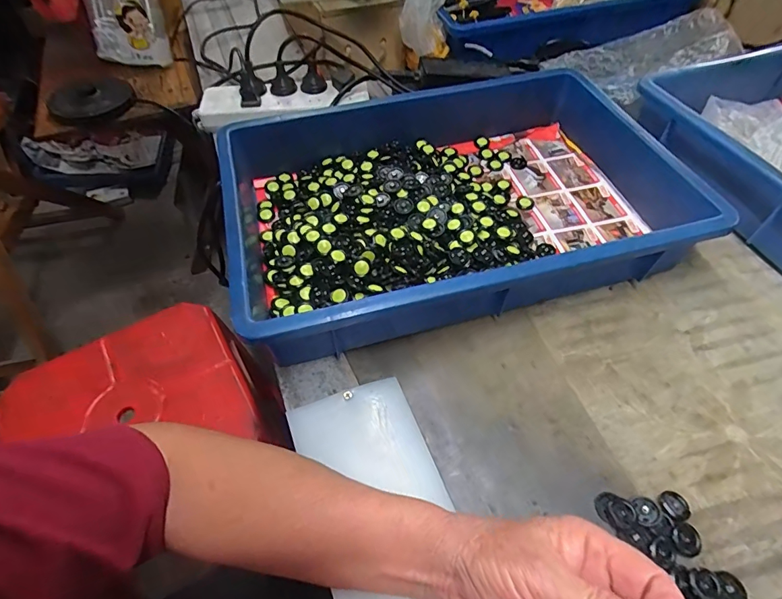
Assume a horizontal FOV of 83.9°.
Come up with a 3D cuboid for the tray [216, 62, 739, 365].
[{"bbox_3d":[0.056,-0.110,0.453,0.427,0.077,0.290,-13,56,-10],"label":"tray"}]

